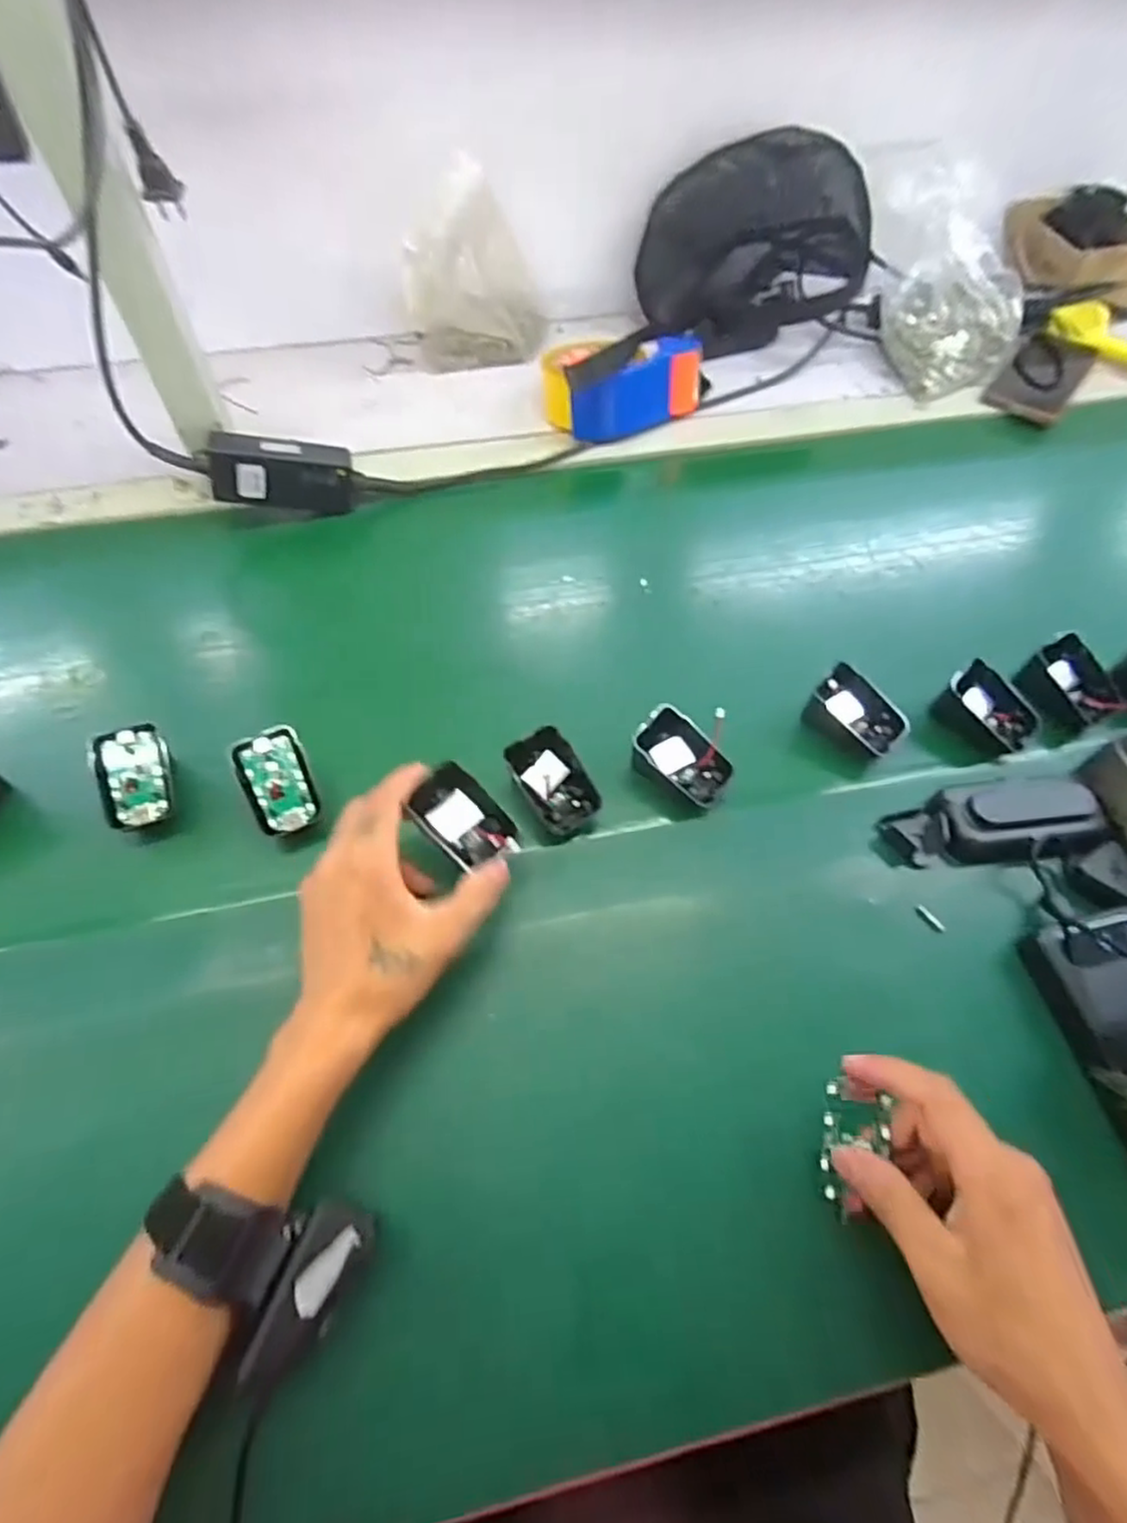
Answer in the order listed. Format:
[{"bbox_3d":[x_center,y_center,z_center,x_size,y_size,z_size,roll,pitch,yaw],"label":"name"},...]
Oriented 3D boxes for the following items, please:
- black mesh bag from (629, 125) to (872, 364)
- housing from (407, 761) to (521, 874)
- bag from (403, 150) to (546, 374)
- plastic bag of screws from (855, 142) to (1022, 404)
[{"bbox_3d":[0.211,-0.586,0.766,0.226,0.183,0.142,11,57,7],"label":"black mesh bag"},{"bbox_3d":[-0.060,0.036,0.414,0.040,0.025,0.063,-40,79,-10],"label":"housing"},{"bbox_3d":[-0.090,-0.503,0.725,0.156,0.164,0.060,-11,57,-7],"label":"bag"},{"bbox_3d":[0.414,-0.521,0.736,0.160,0.161,0.173,-27,61,-17],"label":"plastic bag of screws"}]

